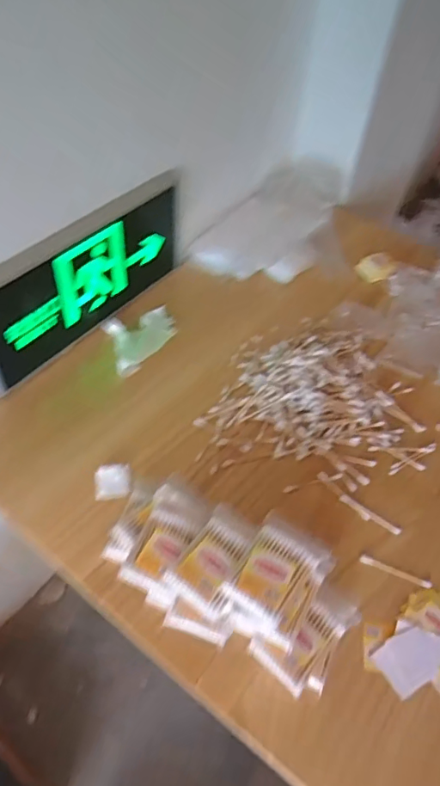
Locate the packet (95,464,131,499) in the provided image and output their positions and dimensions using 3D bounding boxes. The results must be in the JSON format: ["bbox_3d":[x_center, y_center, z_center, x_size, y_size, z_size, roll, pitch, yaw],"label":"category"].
[{"bbox_3d":[-0.118,0.098,0.574,0.037,0.019,0.035,-4,51,-9],"label":"packet"}]

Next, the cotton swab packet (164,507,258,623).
[{"bbox_3d":[0.000,0.146,0.472,0.055,0.018,0.096,29,54,17],"label":"cotton swab packet"}]

